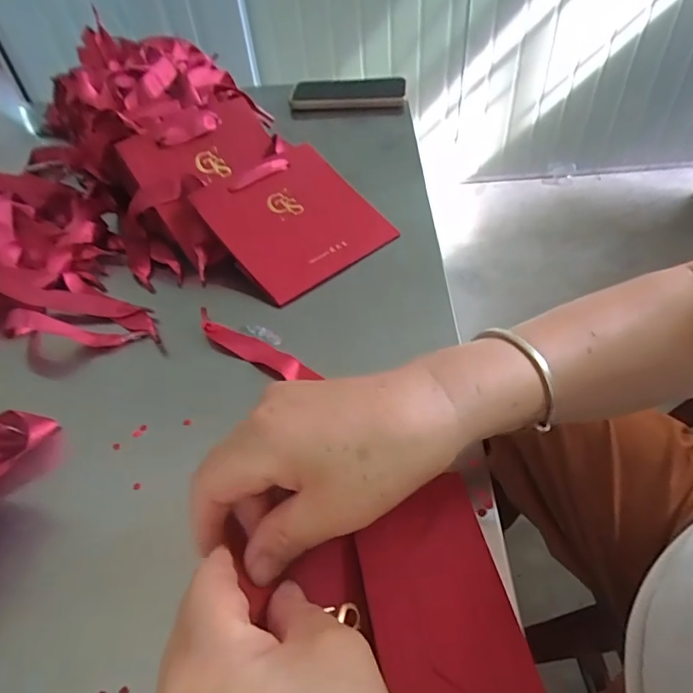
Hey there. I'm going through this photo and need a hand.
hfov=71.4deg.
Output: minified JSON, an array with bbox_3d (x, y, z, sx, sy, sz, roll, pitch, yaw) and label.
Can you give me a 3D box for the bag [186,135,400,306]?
[{"bbox_3d":[-0.051,-0.124,0.443,0.133,0.012,0.153,-35,75,-23],"label":"bag"}]

